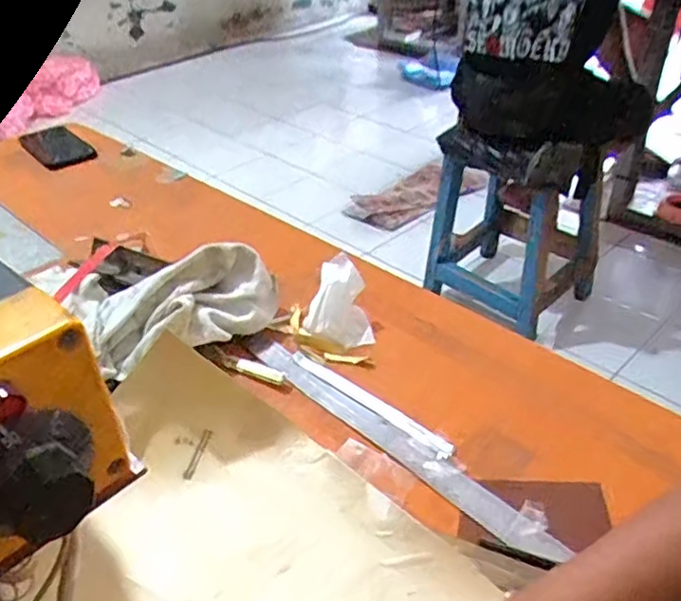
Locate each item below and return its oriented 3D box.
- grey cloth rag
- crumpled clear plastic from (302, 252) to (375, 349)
[{"bbox_3d":[-0.145,0.010,0.587,0.179,0.077,0.092,-10,38,-9],"label":"grey cloth rag"},{"bbox_3d":[-0.003,0.001,0.606,0.060,0.061,0.059,-4,37,-2],"label":"crumpled clear plastic"}]

